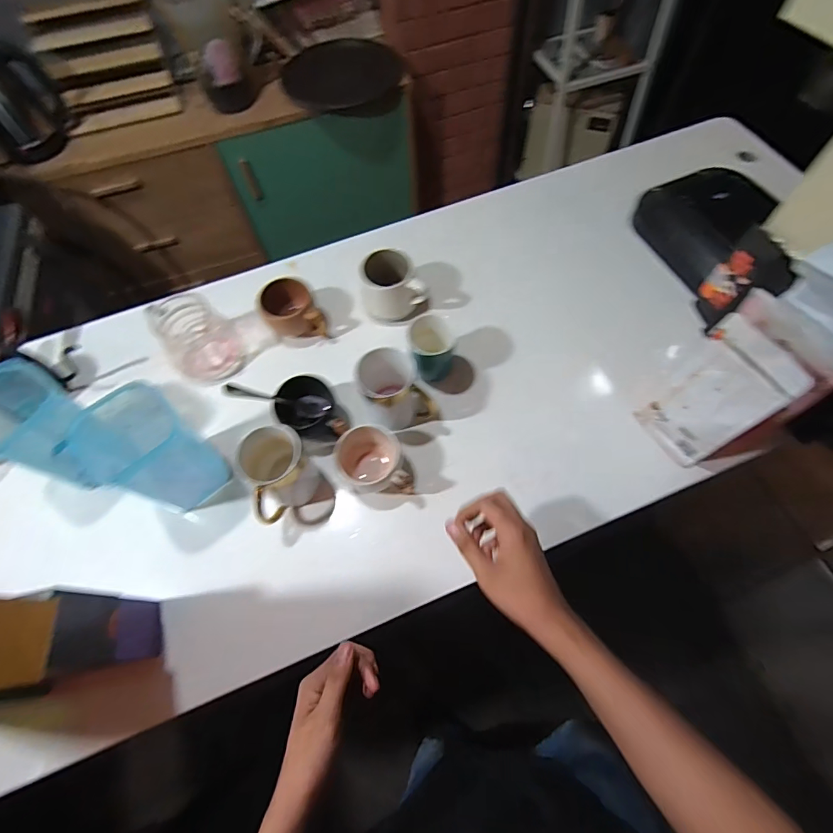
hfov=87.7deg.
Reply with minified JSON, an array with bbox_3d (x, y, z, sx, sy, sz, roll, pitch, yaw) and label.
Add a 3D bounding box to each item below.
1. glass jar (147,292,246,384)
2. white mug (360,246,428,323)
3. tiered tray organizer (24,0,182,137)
[{"bbox_3d":[-0.315,-0.111,0.626,0.101,0.090,0.096,-1,64,3],"label":"glass jar"},{"bbox_3d":[-0.034,-0.195,0.652,0.100,0.079,0.071,-1,64,3],"label":"white mug"},{"bbox_3d":[-0.824,-0.931,1.157,0.294,0.191,0.201,-21,65,-7],"label":"tiered tray organizer"}]

